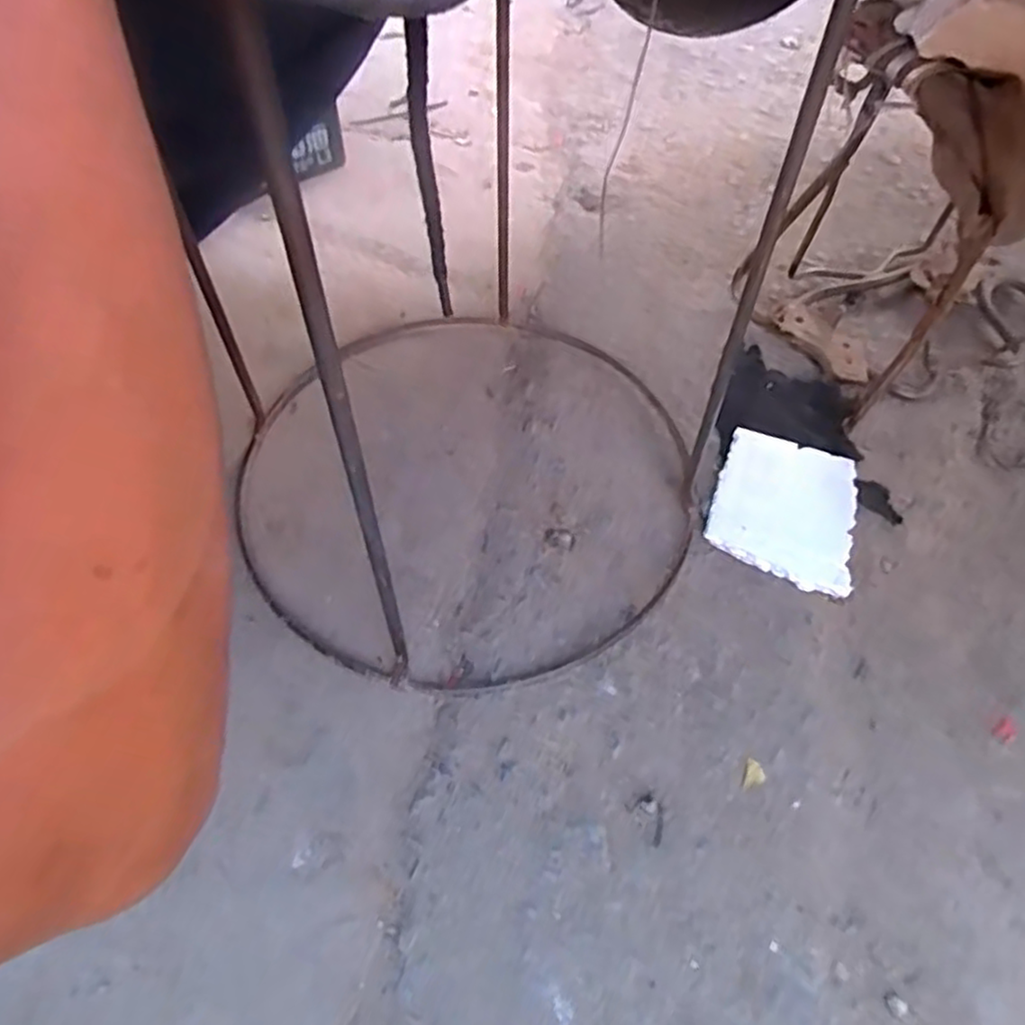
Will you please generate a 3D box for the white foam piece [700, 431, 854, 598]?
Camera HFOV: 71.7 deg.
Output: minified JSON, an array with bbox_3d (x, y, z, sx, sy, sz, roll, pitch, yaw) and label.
[{"bbox_3d":[0.204,-0.003,0.536,0.101,0.019,0.113,18,58,9],"label":"white foam piece"}]

